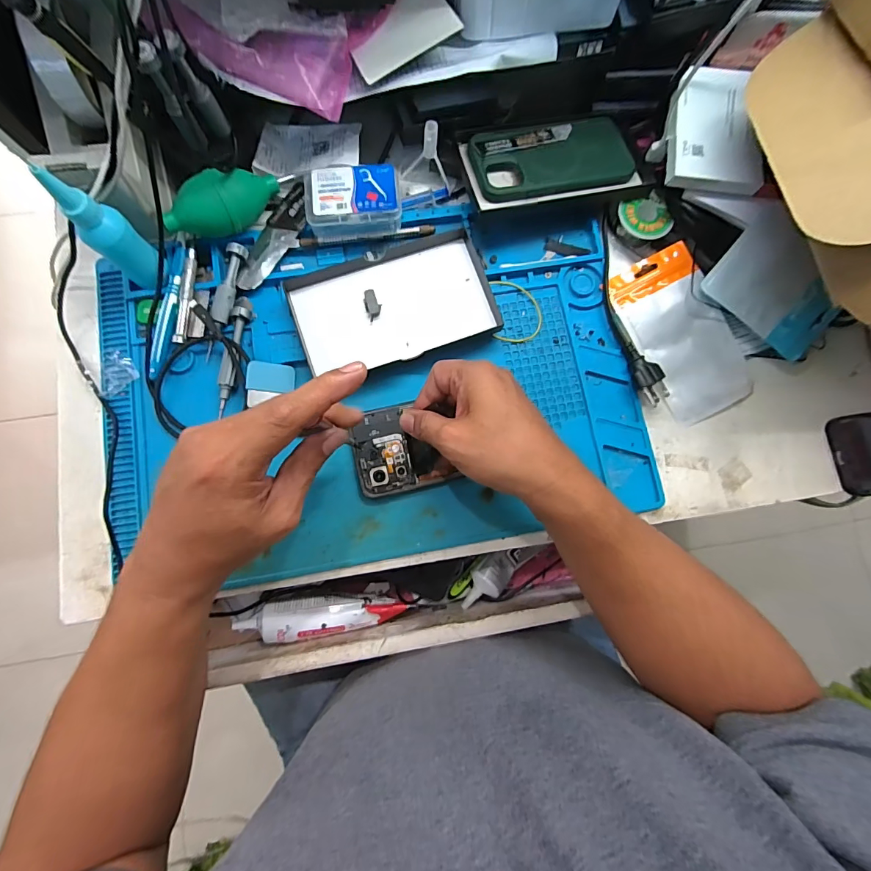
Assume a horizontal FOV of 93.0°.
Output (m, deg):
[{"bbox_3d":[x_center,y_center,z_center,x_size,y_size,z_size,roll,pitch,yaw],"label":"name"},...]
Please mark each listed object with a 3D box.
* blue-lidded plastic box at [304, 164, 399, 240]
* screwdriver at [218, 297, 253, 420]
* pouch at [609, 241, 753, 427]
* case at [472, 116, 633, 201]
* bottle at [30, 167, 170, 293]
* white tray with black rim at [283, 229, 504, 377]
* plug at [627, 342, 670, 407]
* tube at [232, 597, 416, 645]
[{"bbox_3d":[-0.075,-0.215,0.383,0.083,0.032,0.054,-5,81,-3],"label":"blue-lidded plastic box"},{"bbox_3d":[-0.181,-0.073,0.372,0.017,0.018,0.115,5,81,-2],"label":"screwdriver"},{"bbox_3d":[0.236,-0.097,0.389,0.083,0.021,0.157,-28,83,-6],"label":"pouch"},{"bbox_3d":[0.109,-0.262,0.390,0.150,0.008,0.074,-15,80,-8],"label":"case"},{"bbox_3d":[-0.256,-0.158,0.327,0.030,0.107,0.031,1,81,-2],"label":"bottle"},{"bbox_3d":[-0.038,-0.119,0.386,0.177,0.024,0.100,-19,82,-5],"label":"white tray with black rim"},{"bbox_3d":[0.193,-0.057,0.381,0.021,0.021,0.060,-18,82,-5],"label":"plug"},{"bbox_3d":[-0.104,0.173,0.392,0.152,0.024,0.037,-4,81,-3],"label":"tube"}]

